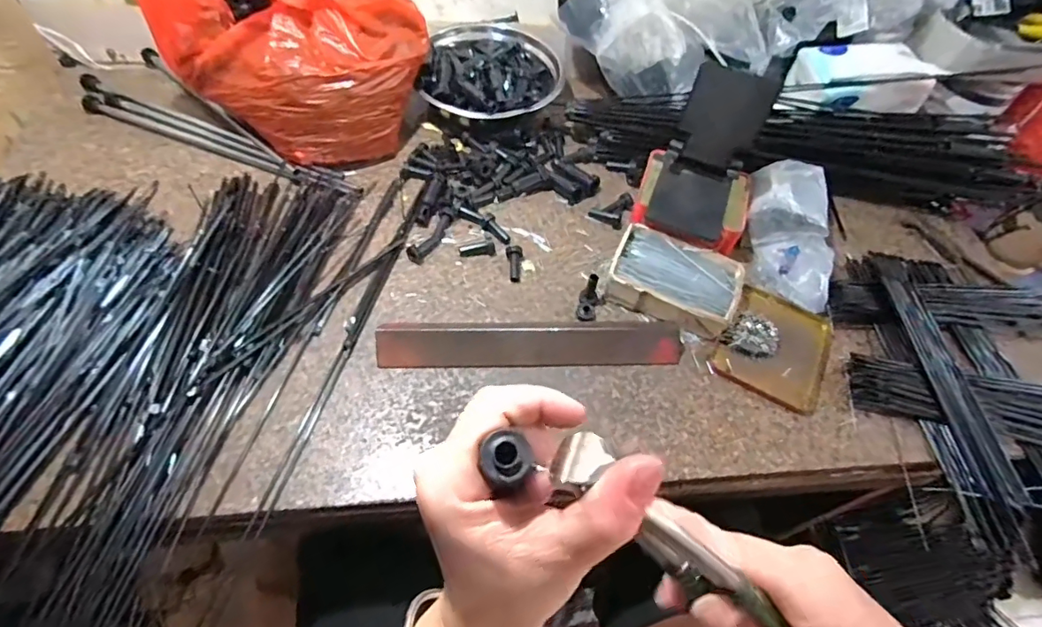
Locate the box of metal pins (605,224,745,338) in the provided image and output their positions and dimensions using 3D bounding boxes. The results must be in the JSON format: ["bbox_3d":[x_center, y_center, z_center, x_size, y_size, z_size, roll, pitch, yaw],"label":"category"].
[{"bbox_3d":[0.159,-0.033,0.547,0.126,0.035,0.089,20,58,9],"label":"box of metal pins"}]

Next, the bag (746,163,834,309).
[{"bbox_3d":[0.306,-0.094,0.590,0.094,0.044,0.184,7,73,0],"label":"bag"}]

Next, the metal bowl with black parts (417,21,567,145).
[{"bbox_3d":[-0.034,-0.306,0.682,0.165,0.075,0.170,2,57,-3],"label":"metal bowl with black parts"}]

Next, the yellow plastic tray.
[{"bbox_3d":[0.259,0.029,0.530,0.101,0.012,0.119,26,59,12],"label":"yellow plastic tray"}]

